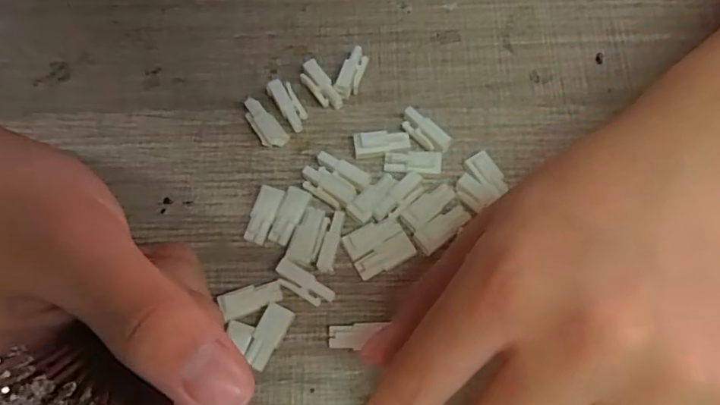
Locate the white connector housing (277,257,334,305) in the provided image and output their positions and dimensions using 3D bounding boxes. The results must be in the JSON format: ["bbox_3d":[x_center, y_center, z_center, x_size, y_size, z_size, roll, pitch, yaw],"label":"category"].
[{"bbox_3d":[-0.023,0.034,0.220,0.026,0.008,0.010,30,73,12],"label":"white connector housing"}]

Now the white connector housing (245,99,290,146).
[{"bbox_3d":[-0.044,-0.035,0.248,0.011,0.009,0.026,-36,72,-11],"label":"white connector housing"}]

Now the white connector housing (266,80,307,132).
[{"bbox_3d":[-0.033,-0.045,0.249,0.010,0.006,0.027,-30,82,-12],"label":"white connector housing"}]

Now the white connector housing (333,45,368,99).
[{"bbox_3d":[-0.004,-0.061,0.256,0.010,0.010,0.027,18,71,8],"label":"white connector housing"}]

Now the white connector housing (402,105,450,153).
[{"bbox_3d":[0.029,-0.031,0.243,0.009,0.011,0.025,-39,73,-12],"label":"white connector housing"}]

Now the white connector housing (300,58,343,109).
[{"bbox_3d":[-0.019,-0.055,0.252,0.010,0.007,0.026,-34,86,-14],"label":"white connector housing"}]

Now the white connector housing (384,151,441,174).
[{"bbox_3d":[0.023,-0.018,0.236,0.025,0.005,0.010,2,66,16],"label":"white connector housing"}]

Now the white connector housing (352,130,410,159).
[{"bbox_3d":[0.010,-0.027,0.242,0.025,0.008,0.009,-6,69,0],"label":"white connector housing"}]

